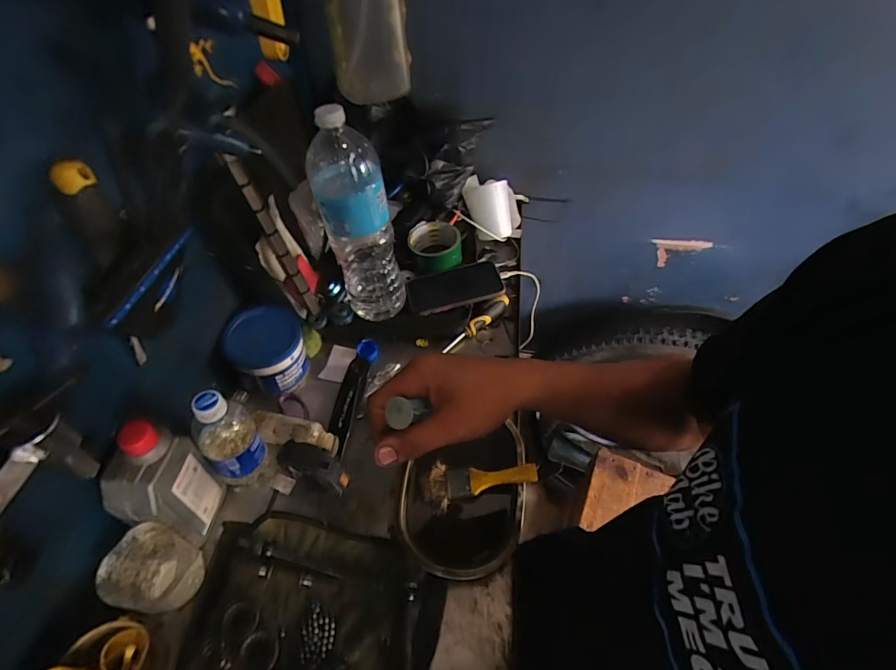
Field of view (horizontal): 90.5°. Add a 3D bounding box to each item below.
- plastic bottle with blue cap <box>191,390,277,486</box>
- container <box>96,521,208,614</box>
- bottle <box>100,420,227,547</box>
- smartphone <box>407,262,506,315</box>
[{"bbox_3d":[-0.259,0.125,0.528,0.066,0.165,0.059,-36,61,-27],"label":"plastic bottle with blue cap"},{"bbox_3d":[-0.301,0.245,0.459,0.059,0.083,0.071,18,52,11],"label":"container"},{"bbox_3d":[-0.301,0.163,0.474,0.057,0.168,0.080,6,51,2],"label":"bottle"},{"bbox_3d":[0.012,-0.076,0.711,0.147,0.010,0.080,-10,56,-4],"label":"smartphone"}]

